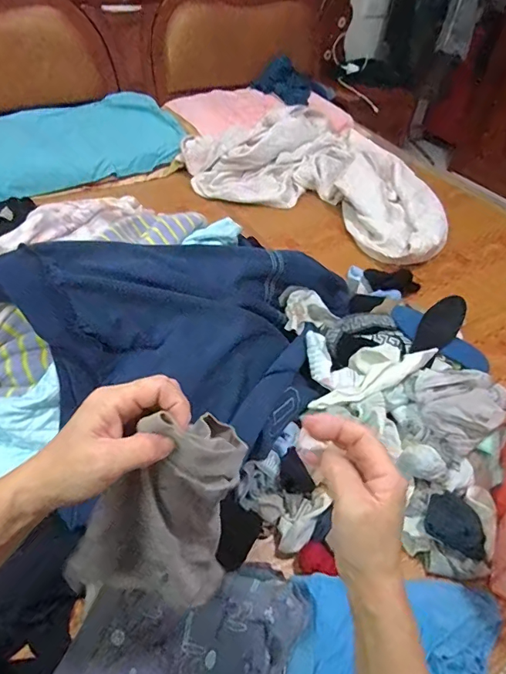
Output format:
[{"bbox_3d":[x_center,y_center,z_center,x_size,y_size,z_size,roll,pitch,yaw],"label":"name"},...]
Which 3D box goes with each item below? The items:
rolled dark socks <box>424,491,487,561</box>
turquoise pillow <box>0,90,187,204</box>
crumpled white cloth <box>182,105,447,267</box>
[{"bbox_3d":[0.306,0.282,0.666,0.094,0.051,0.064,37,53,27],"label":"rolled dark socks"},{"bbox_3d":[-0.568,-0.631,1.433,0.668,0.145,0.341,-28,54,-28],"label":"turquoise pillow"},{"bbox_3d":[0.257,-0.566,1.451,0.828,0.181,0.658,24,48,18],"label":"crumpled white cloth"}]

